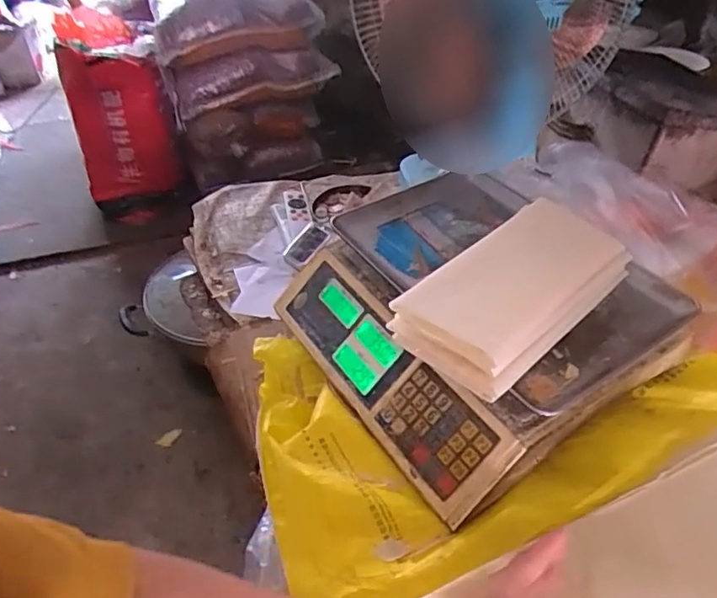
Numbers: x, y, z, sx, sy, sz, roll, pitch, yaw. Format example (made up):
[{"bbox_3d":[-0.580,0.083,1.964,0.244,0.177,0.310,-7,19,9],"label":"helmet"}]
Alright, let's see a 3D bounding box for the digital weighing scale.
[{"bbox_3d":[0.119,0.011,0.618,0.314,0.095,0.344,-23,47,-24],"label":"digital weighing scale"}]

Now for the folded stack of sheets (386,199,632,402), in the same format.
[{"bbox_3d":[0.152,-0.014,0.542,0.122,0.051,0.243,33,52,32],"label":"folded stack of sheets"}]

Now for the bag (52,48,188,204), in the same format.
[{"bbox_3d":[-0.644,-0.464,1.546,0.252,0.373,0.144,-11,43,-12],"label":"bag"}]

